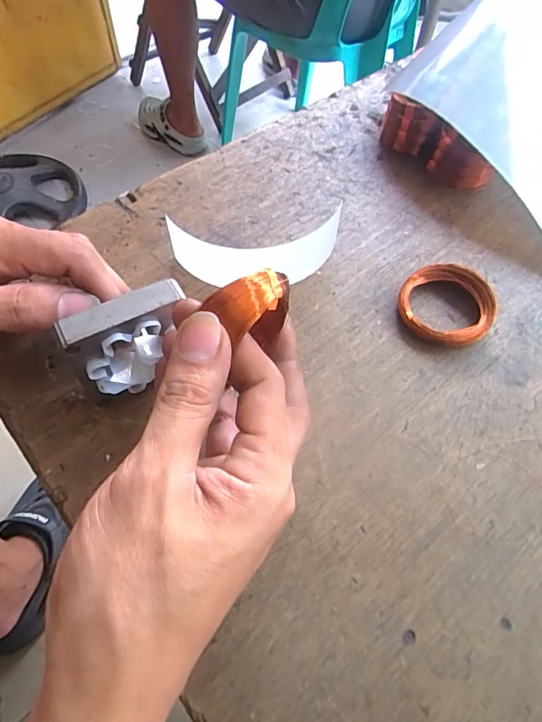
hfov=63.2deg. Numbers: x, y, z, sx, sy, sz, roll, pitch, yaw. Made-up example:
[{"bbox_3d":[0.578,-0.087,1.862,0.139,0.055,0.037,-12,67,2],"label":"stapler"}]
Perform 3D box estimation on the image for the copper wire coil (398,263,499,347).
[{"bbox_3d":[0.106,-0.033,0.266,0.055,0.019,0.054,1,59,-2],"label":"copper wire coil"}]

